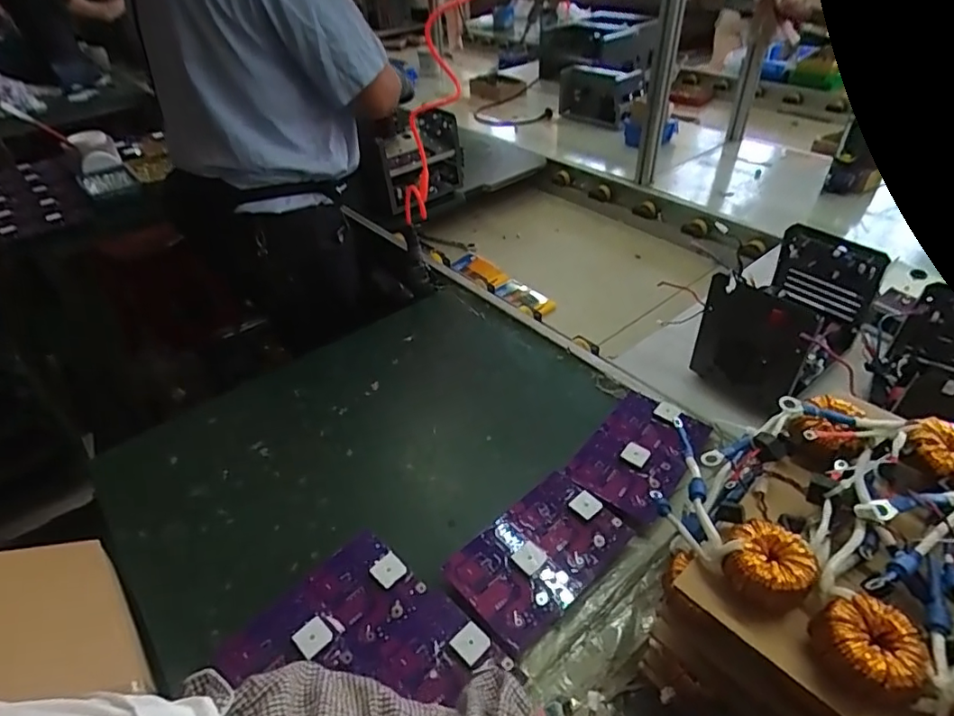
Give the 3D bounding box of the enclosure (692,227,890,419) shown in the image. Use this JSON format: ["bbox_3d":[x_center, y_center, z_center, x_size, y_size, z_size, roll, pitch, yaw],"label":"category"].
[{"bbox_3d":[0.483,-0.063,0.850,0.253,0.191,0.150,-30,47,-27],"label":"enclosure"}]

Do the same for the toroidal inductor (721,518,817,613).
[{"bbox_3d":[0.221,0.159,0.418,0.060,0.040,0.056,-2,41,2],"label":"toroidal inductor"}]

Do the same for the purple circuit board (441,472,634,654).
[{"bbox_3d":[0.071,0.225,0.634,0.196,0.017,0.124,-30,51,-27],"label":"purple circuit board"}]

